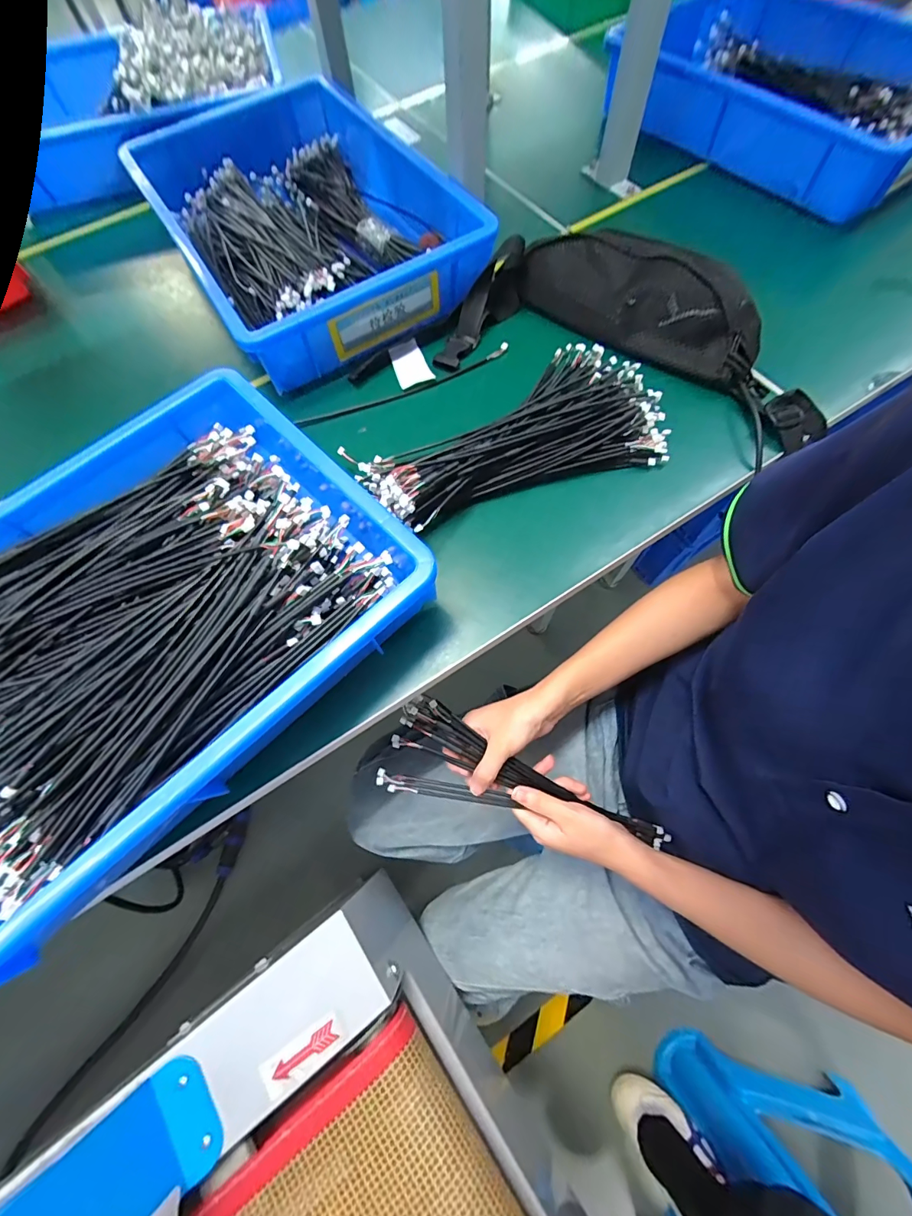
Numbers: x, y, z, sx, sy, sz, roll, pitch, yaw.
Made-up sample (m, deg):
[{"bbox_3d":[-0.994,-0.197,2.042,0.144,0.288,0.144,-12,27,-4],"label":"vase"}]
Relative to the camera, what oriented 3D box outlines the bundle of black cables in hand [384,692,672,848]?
[{"bbox_3d":[0.070,0.179,0.407,0.280,0.034,0.086,24,71,-1],"label":"bundle of black cables in hand"}]

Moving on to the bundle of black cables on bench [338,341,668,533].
[{"bbox_3d":[0.059,-0.160,0.399,0.285,0.041,0.157,-30,71,-9],"label":"bundle of black cables on bench"}]

